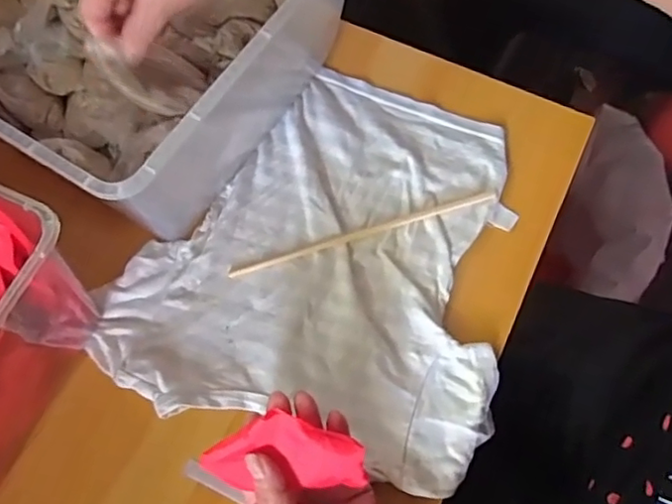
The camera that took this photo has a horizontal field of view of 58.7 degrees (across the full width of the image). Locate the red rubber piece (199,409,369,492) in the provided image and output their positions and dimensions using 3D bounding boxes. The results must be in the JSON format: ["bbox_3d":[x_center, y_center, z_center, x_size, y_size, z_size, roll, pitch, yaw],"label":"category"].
[{"bbox_3d":[-0.032,0.122,0.365,0.095,0.009,0.052,-5,108,-3],"label":"red rubber piece"}]

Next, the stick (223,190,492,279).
[{"bbox_3d":[0.024,-0.015,0.486,0.225,0.005,0.007,-15,68,-7],"label":"stick"}]

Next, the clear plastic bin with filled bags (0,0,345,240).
[{"bbox_3d":[-0.172,-0.186,0.484,0.296,0.139,0.291,30,70,11],"label":"clear plastic bin with filled bags"}]

